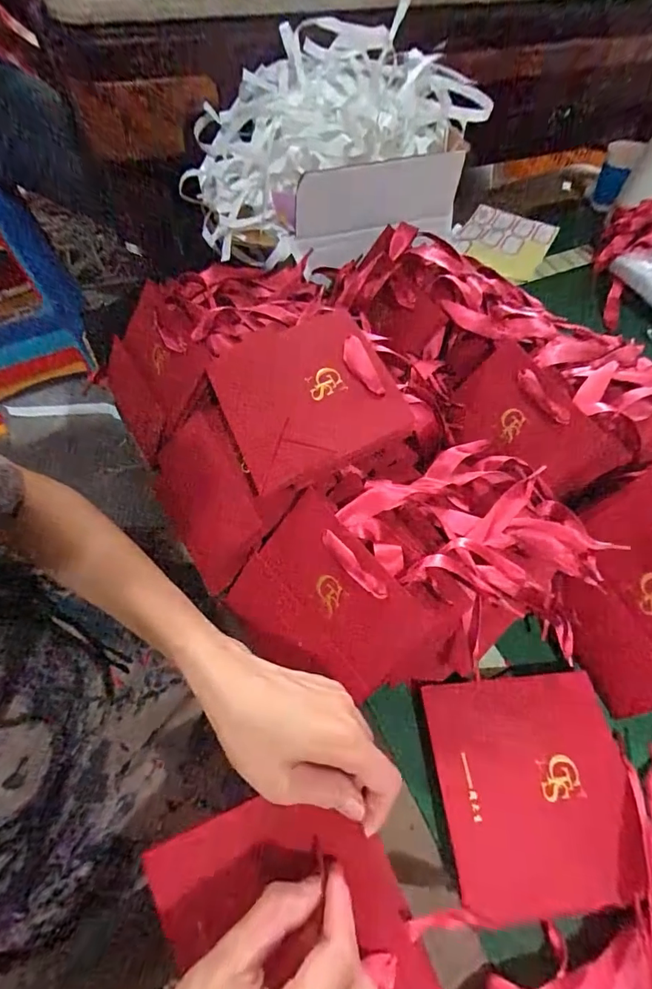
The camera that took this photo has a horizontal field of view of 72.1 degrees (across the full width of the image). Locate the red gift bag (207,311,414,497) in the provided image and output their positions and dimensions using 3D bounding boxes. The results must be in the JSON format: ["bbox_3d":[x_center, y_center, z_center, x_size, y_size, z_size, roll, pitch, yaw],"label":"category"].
[{"bbox_3d":[-0.018,-0.085,0.398,0.144,0.025,0.144,-29,73,3],"label":"red gift bag"}]

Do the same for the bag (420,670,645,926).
[{"bbox_3d":[0.151,0.210,0.325,0.134,0.009,0.141,-6,58,-1],"label":"bag"}]

